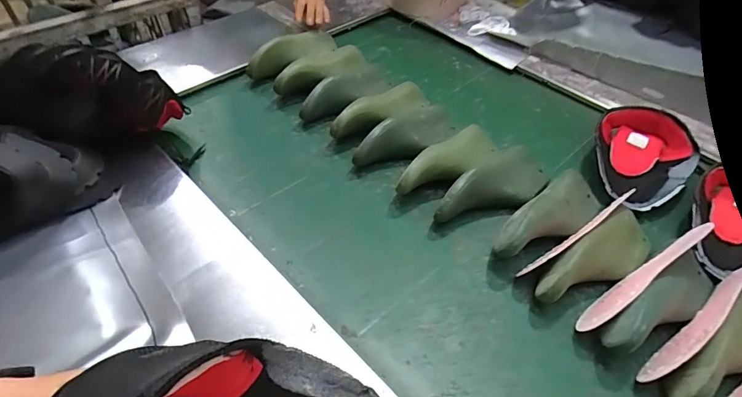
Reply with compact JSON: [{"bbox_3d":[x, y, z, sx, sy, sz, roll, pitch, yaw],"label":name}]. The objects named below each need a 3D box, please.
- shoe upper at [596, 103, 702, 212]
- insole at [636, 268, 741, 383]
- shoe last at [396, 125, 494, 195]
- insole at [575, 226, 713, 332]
[{"bbox_3d":[0.507,-0.076,0.817,0.165,0.062,0.244,24,51,18],"label":"shoe upper"},{"bbox_3d":[0.446,0.170,0.589,0.225,0.074,0.024,-28,55,-25],"label":"insole"},{"bbox_3d":[0.147,-0.064,0.801,0.232,0.066,0.077,-31,56,-27],"label":"shoe last"},{"bbox_3d":[0.387,0.114,0.626,0.242,0.070,0.046,-37,54,-4],"label":"insole"}]

